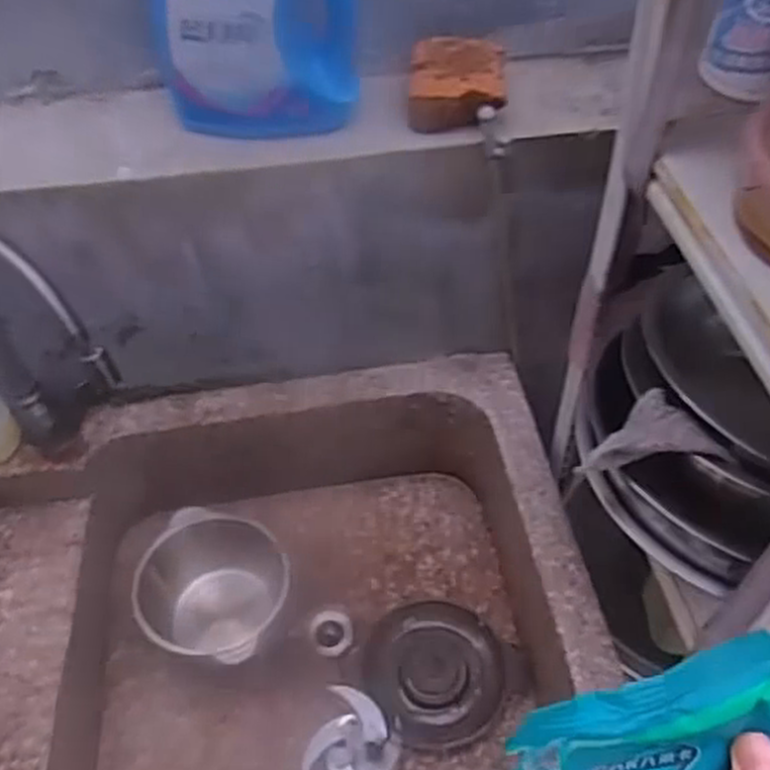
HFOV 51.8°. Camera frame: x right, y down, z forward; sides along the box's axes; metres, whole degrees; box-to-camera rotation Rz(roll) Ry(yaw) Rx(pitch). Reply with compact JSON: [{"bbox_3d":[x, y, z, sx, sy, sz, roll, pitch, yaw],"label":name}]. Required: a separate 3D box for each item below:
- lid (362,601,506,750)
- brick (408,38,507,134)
[{"bbox_3d":[0.060,0.323,0.905,0.149,0.030,0.156,0,50,0],"label":"lid"},{"bbox_3d":[0.071,-0.299,0.773,0.093,0.047,0.103,2,50,1],"label":"brick"}]

